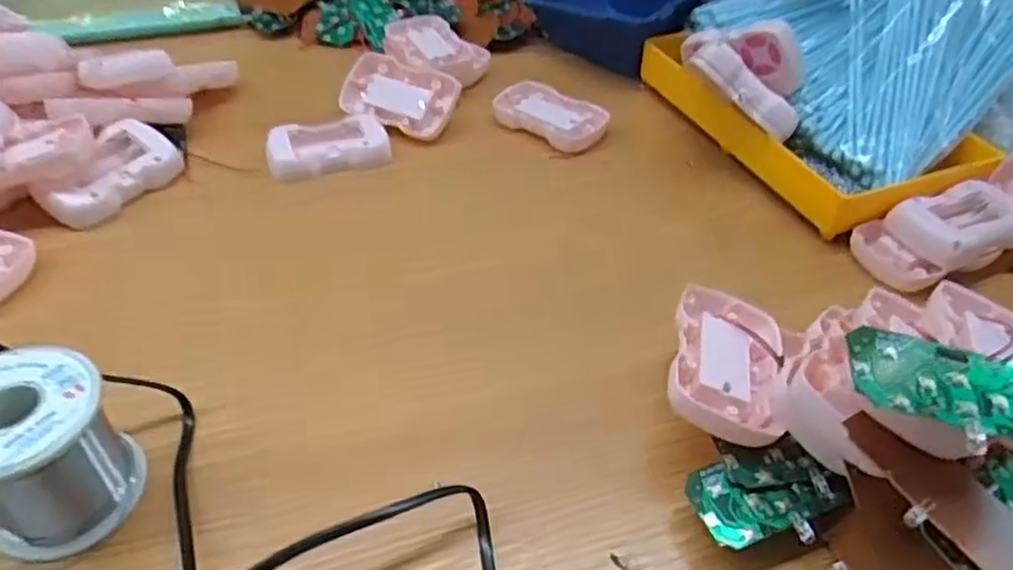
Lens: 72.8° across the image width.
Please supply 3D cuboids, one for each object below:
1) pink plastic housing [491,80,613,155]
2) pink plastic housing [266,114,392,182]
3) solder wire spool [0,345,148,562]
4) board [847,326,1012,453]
[{"bbox_3d":[0.035,-0.135,0.543,0.087,0.013,0.051,25,48,20],"label":"pink plastic housing"},{"bbox_3d":[-0.130,-0.104,0.504,0.085,0.019,0.052,-9,45,-13],"label":"pink plastic housing"},{"bbox_3d":[-0.193,0.067,0.283,0.062,0.058,0.060,23,47,19],"label":"solder wire spool"},{"bbox_3d":[0.155,0.036,0.234,0.072,0.004,0.042,14,45,10],"label":"board"}]

